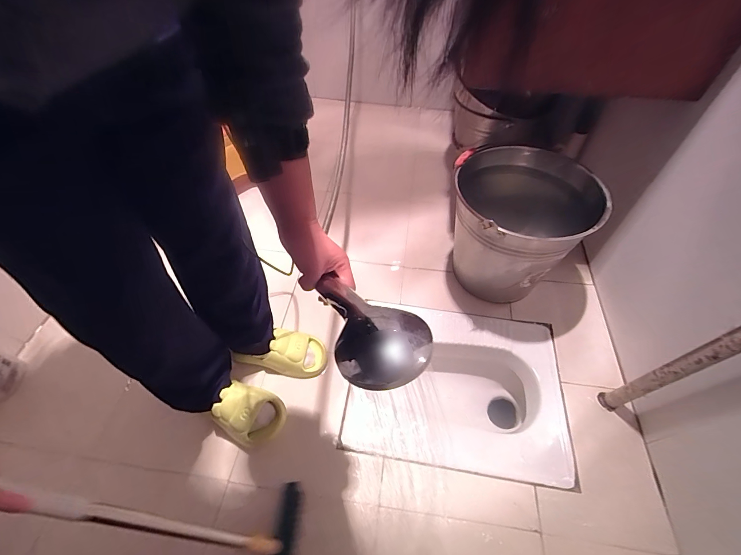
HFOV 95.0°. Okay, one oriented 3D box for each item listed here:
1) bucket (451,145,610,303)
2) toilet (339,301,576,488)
[{"bbox_3d":[0.368,-0.125,0.900,0.321,0.345,0.337,0,51,0],"label":"bucket"},{"bbox_3d":[0.208,0.308,0.891,0.488,0.200,0.379,8,54,5],"label":"toilet"}]

